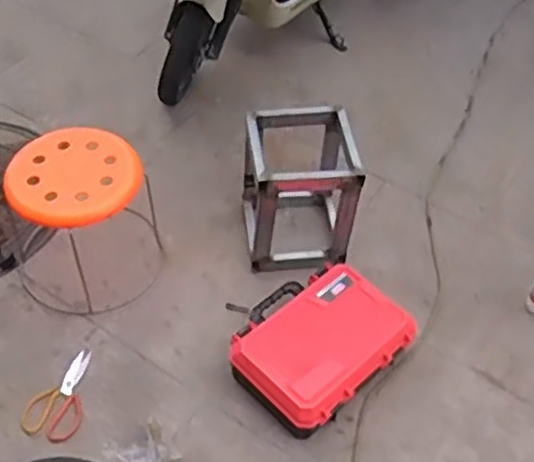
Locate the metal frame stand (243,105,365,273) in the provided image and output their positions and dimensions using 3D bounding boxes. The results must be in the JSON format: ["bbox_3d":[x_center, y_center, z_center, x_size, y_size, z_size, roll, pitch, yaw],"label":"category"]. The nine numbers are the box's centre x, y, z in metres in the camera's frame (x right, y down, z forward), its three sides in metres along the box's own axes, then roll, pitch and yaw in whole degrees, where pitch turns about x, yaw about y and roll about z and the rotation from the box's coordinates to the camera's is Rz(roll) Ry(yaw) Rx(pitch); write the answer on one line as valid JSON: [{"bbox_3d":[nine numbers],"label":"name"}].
[{"bbox_3d":[0.075,-0.094,1.722,0.254,0.321,0.255,-2,50,-4],"label":"metal frame stand"}]

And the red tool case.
[{"bbox_3d":[0.105,0.236,1.580,0.345,0.096,0.304,-35,59,-28],"label":"red tool case"}]

